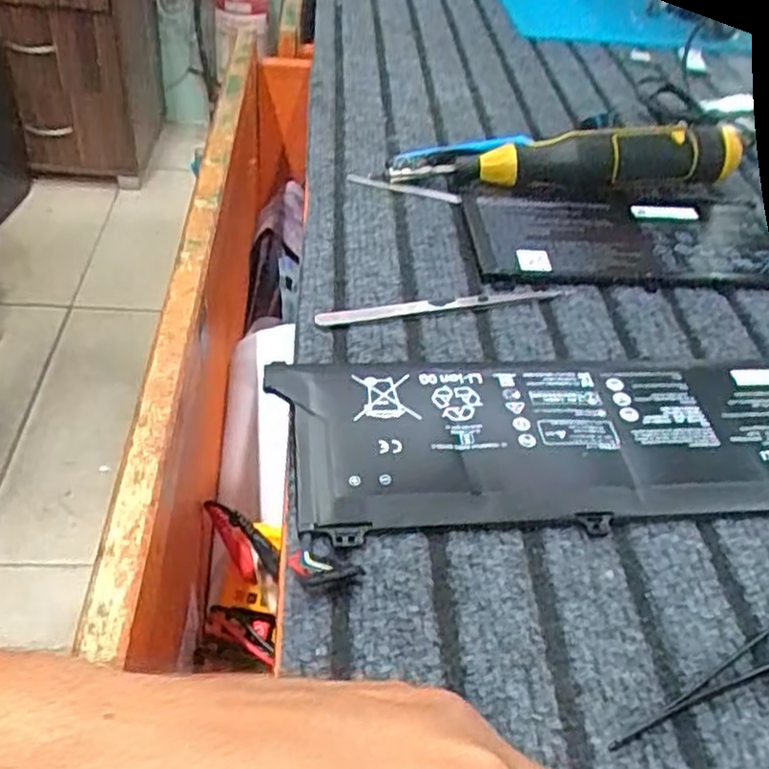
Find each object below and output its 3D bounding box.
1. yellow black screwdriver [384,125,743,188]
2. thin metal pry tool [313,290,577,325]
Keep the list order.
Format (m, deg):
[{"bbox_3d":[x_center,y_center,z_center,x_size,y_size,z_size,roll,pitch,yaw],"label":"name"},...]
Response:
[{"bbox_3d":[0.113,-0.139,0.465,0.211,0.042,0.033,-2,44,-8],"label":"yellow black screwdriver"},{"bbox_3d":[0.031,-0.042,0.384,0.134,0.004,0.010,-10,46,-16],"label":"thin metal pry tool"}]

